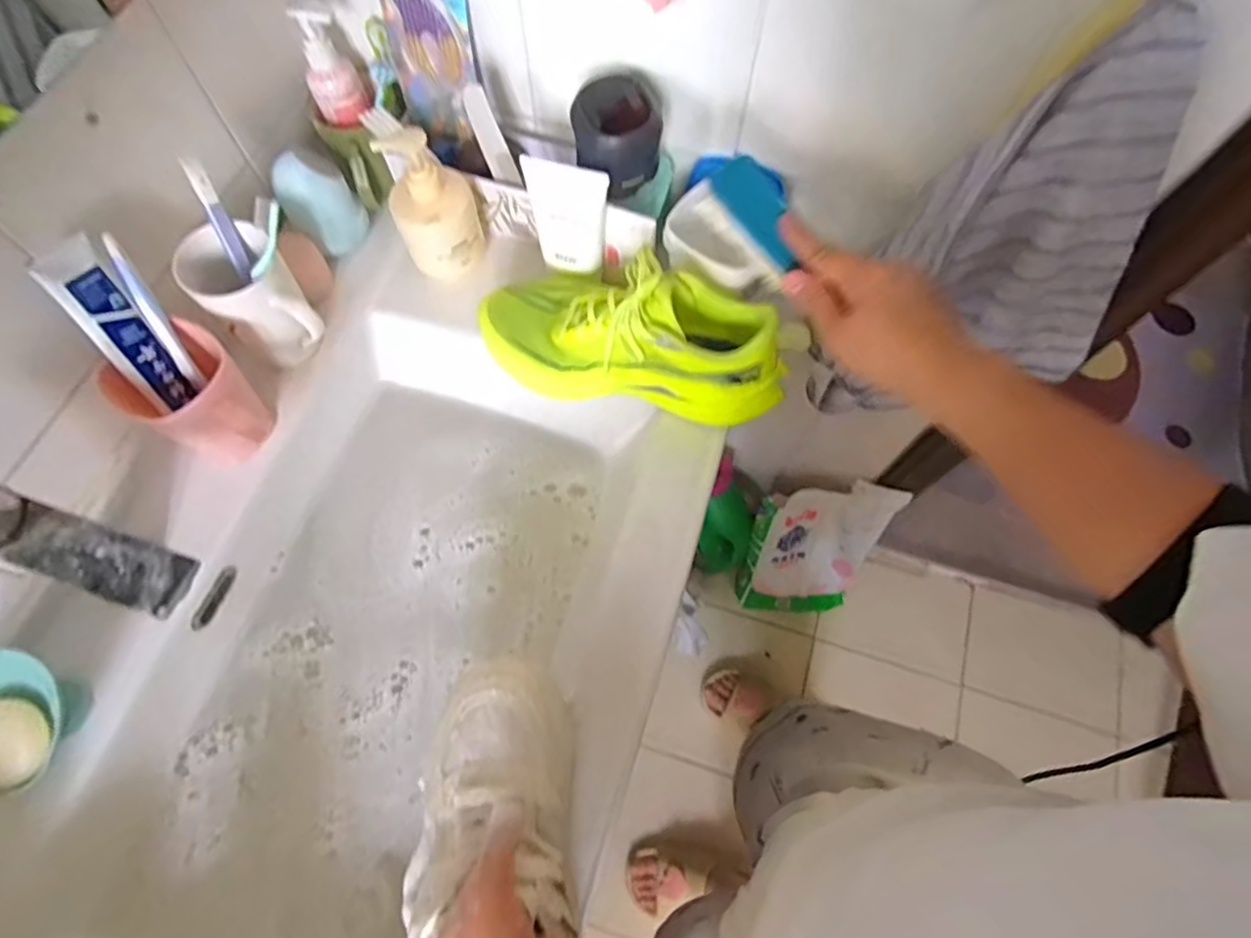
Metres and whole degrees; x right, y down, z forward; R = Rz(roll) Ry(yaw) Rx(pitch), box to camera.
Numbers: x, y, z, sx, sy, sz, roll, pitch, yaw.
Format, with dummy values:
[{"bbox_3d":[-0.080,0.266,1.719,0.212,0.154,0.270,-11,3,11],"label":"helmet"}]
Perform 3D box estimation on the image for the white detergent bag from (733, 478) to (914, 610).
[{"bbox_3d":[0.352,0.149,1.206,0.233,0.367,0.090,4,46,1],"label":"white detergent bag"}]

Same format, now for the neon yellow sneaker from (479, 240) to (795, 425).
[{"bbox_3d":[0.010,-0.131,0.564,0.260,0.114,0.109,12,67,4],"label":"neon yellow sneaker"}]

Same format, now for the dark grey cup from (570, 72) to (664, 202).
[{"bbox_3d":[-0.007,-0.278,0.553,0.064,0.078,0.071,-30,71,-13],"label":"dark grey cup"}]

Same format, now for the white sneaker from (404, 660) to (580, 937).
[{"bbox_3d":[-0.084,0.234,0.415,0.099,0.077,0.202,-4,67,-3],"label":"white sneaker"}]

